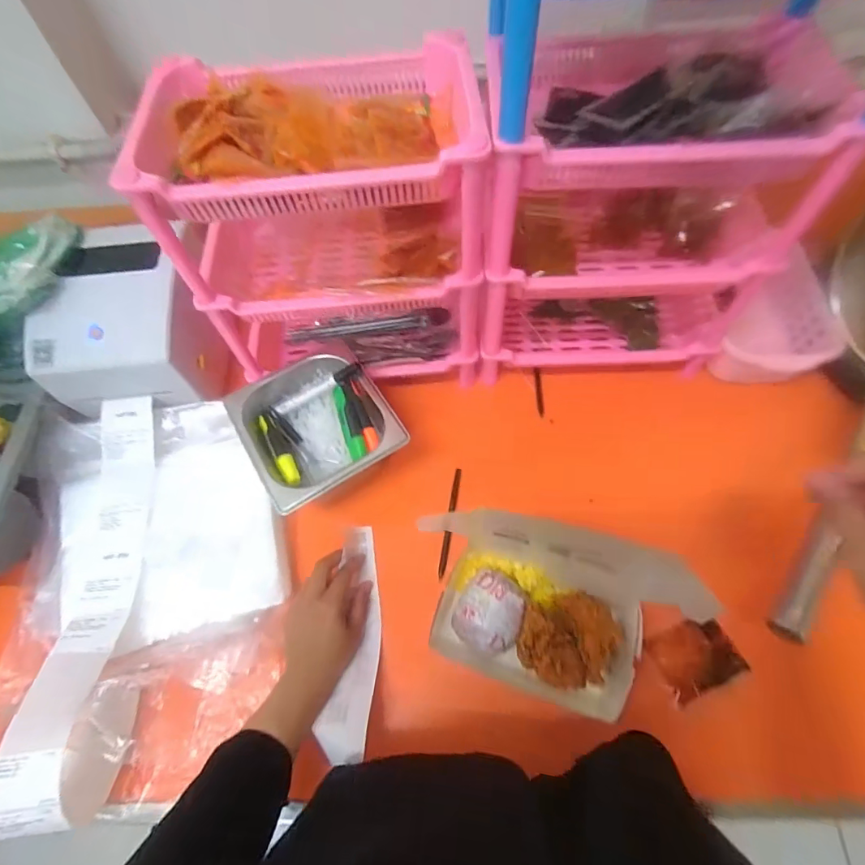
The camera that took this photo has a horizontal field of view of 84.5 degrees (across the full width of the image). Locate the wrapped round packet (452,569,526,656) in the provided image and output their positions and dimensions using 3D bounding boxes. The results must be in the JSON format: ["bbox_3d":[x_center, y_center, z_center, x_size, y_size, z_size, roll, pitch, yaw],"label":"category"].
[{"bbox_3d":[0.061,0.187,0.499,0.065,0.037,0.082,22,66,14],"label":"wrapped round packet"}]

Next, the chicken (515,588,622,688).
[{"bbox_3d":[0.142,0.209,0.484,0.112,0.056,0.086,-10,63,-2],"label":"chicken"}]

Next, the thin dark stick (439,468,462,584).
[{"bbox_3d":[0.022,0.110,0.586,0.010,0.011,0.138,8,63,7],"label":"thin dark stick"}]

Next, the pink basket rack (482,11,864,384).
[{"bbox_3d":[0.214,-0.261,0.572,0.327,0.334,0.268,1,63,4],"label":"pink basket rack"}]

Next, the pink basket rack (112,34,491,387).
[{"bbox_3d":[-0.105,-0.209,0.560,0.305,0.330,0.202,-3,63,2],"label":"pink basket rack"}]

